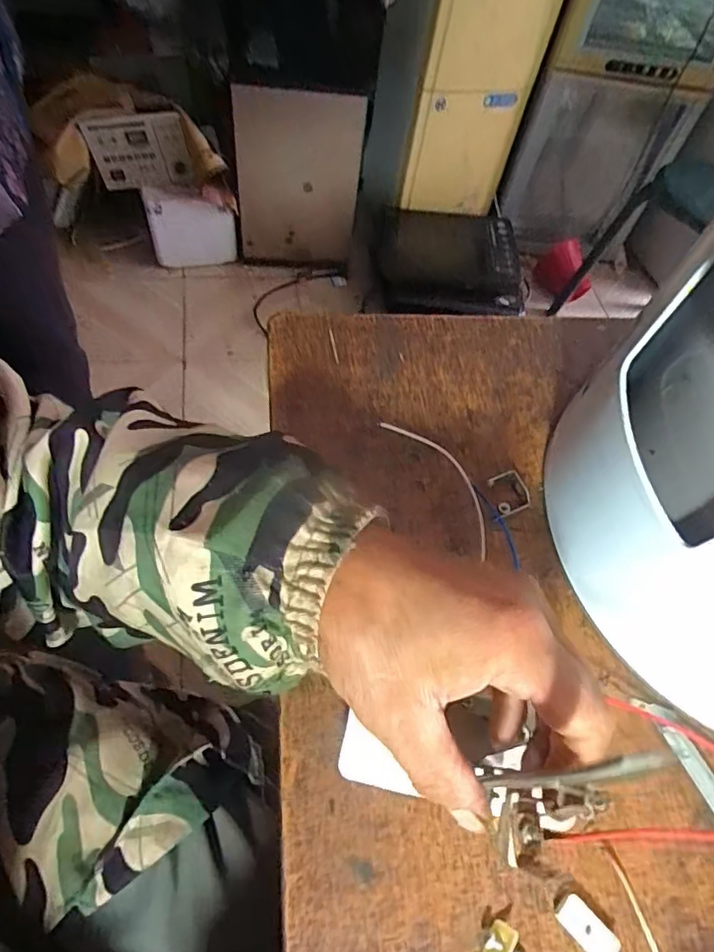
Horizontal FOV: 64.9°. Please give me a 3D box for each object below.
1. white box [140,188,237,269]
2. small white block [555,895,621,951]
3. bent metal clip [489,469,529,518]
[{"bbox_3d":[-0.386,-0.572,1.324,0.193,0.200,0.040,4,59,-5],"label":"white box"},{"bbox_3d":[0.099,0.196,0.243,0.013,0.007,0.026,-37,71,-25],"label":"small white block"},{"bbox_3d":[0.092,0.010,0.336,0.021,0.004,0.026,-16,79,-10],"label":"bent metal clip"}]

